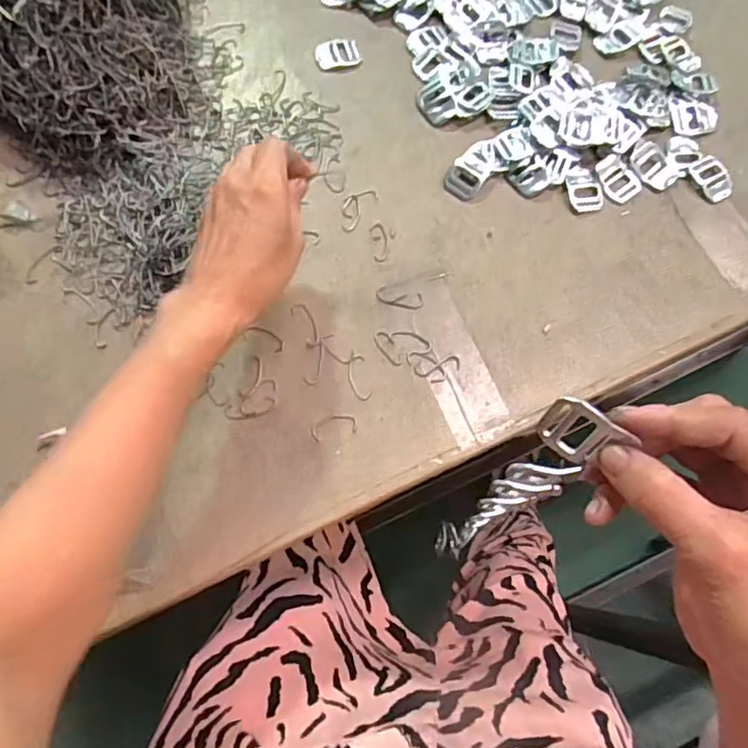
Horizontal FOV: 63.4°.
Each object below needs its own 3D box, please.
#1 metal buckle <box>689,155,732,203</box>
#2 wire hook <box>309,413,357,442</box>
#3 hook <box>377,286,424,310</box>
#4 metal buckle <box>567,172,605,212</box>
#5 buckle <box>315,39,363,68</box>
[{"bbox_3d":[0.278,-0.160,0.496,0.027,0.011,0.039,-25,75,-9],"label":"metal buckle"},{"bbox_3d":[-0.029,0.037,0.428,0.033,0.004,0.016,-13,74,-5],"label":"wire hook"},{"bbox_3d":[0.020,-0.058,0.458,0.035,0.004,0.013,13,73,3],"label":"hook"},{"bbox_3d":[0.171,-0.148,0.489,0.027,0.004,0.034,-11,73,-5],"label":"metal buckle"},{"bbox_3d":[-0.032,-0.281,0.530,0.037,0.004,0.029,-12,74,-5],"label":"buckle"}]

